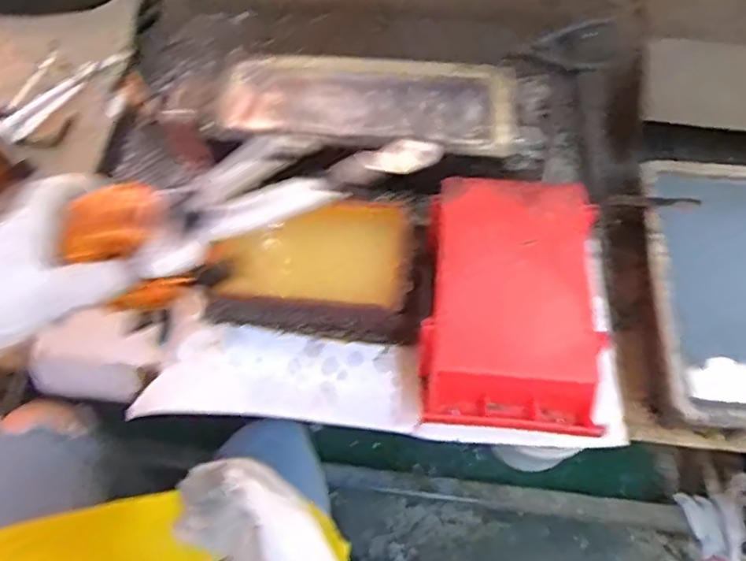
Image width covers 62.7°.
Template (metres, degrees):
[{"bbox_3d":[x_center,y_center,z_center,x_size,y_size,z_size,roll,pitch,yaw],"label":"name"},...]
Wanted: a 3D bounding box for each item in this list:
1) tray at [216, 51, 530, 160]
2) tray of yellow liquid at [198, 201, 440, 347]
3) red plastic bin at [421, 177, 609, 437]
[{"bbox_3d":[-0.005,-0.208,0.706,0.336,0.024,0.131,8,60,7],"label":"tray"},{"bbox_3d":[-0.058,-0.017,0.641,0.232,0.066,0.137,3,59,4],"label":"tray of yellow liquid"},{"bbox_3d":[0.123,0.020,0.564,0.150,0.066,0.238,5,59,5],"label":"red plastic bin"}]

